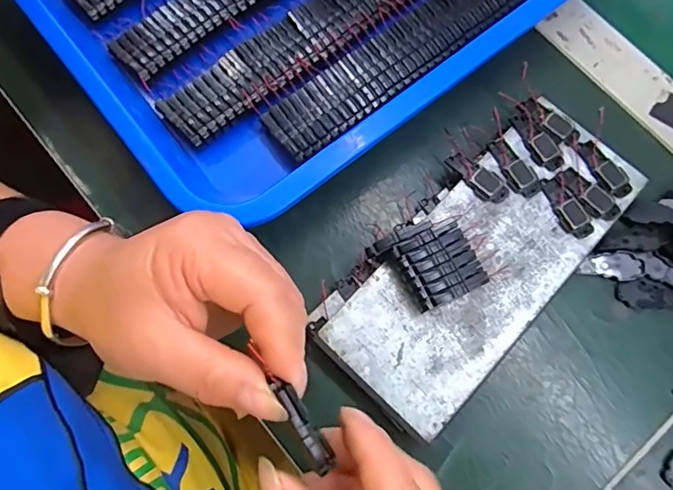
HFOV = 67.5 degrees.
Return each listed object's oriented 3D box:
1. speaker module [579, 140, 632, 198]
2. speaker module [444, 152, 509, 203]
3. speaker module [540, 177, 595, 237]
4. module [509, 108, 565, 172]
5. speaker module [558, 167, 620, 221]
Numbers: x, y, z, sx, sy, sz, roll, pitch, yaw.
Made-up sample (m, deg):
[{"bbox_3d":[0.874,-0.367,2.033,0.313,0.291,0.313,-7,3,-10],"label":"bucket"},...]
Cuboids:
[{"bbox_3d":[0.156,-0.044,0.293,0.015,0.004,0.037,-32,76,-5],"label":"speaker module"},{"bbox_3d":[0.081,-0.038,0.290,0.039,0.004,0.015,39,77,8],"label":"speaker module"},{"bbox_3d":[0.131,-0.022,0.287,0.015,0.004,0.038,-29,76,-2],"label":"speaker module"},{"bbox_3d":[0.118,-0.062,0.295,0.014,0.004,0.039,-28,78,-9],"label":"module"},{"bbox_3d":[0.145,-0.030,0.287,0.014,0.004,0.038,-43,80,-12],"label":"speaker module"}]

